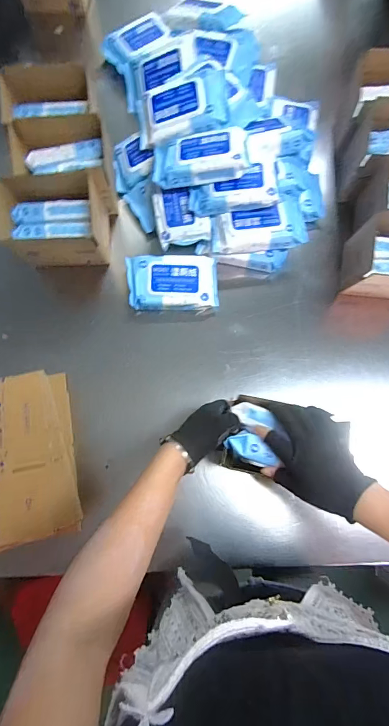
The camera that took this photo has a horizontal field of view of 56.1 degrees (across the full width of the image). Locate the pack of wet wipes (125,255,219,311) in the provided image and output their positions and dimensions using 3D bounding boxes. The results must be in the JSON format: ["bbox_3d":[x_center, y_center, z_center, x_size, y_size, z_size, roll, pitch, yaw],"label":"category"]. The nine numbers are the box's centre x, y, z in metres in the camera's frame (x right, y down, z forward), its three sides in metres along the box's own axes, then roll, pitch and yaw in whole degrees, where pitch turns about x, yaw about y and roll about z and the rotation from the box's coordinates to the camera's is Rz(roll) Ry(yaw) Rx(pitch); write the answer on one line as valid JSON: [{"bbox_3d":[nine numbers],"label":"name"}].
[{"bbox_3d":[-0.044,-0.168,0.743,0.181,0.033,0.117,-2,78,0],"label":"pack of wet wipes"}]

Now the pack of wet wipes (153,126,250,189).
[{"bbox_3d":[0.011,-0.394,0.701,0.184,0.042,0.113,-9,68,8],"label":"pack of wet wipes"}]

